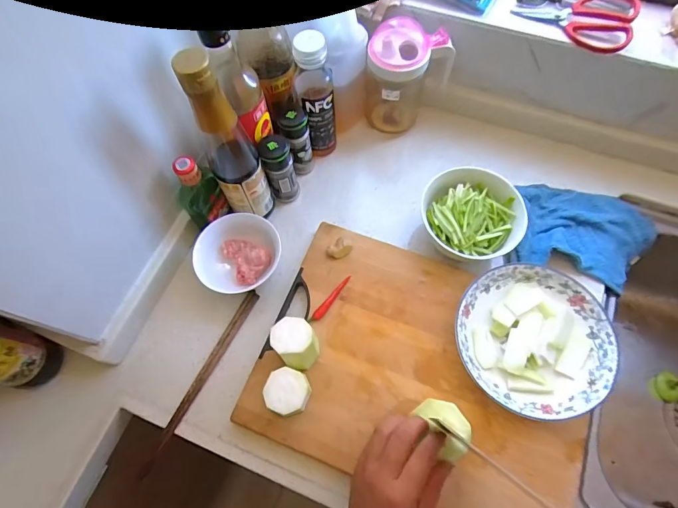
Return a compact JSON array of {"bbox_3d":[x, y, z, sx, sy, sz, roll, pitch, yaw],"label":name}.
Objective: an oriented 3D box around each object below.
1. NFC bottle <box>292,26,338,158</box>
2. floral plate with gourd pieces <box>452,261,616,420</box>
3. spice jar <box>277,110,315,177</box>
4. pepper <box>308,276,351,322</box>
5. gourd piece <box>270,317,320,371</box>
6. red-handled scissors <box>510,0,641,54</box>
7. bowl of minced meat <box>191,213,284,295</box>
[{"bbox_3d":[-0.030,-0.206,0.539,0.046,0.195,0.050,-10,67,-2],"label":"NFC bottle"},{"bbox_3d":[0.223,0.098,0.463,0.170,0.037,0.164,-1,67,2],"label":"floral plate with gourd pieces"},{"bbox_3d":[-0.059,-0.160,0.567,0.039,0.111,0.042,-1,67,2],"label":"spice jar"},{"bbox_3d":[-0.009,0.057,0.499,0.011,0.008,0.076,36,73,16],"label":"pepper"},{"bbox_3d":[-0.049,0.103,0.458,0.044,0.060,0.051,-41,71,-14],"label":"gourd piece"},{"bbox_3d":[0.297,-0.302,0.492,0.138,0.021,0.089,28,71,13],"label":"red-handled scissors"},{"bbox_3d":[-0.129,0.003,0.523,0.105,0.062,0.097,-1,67,2],"label":"bowl of minced meat"}]

